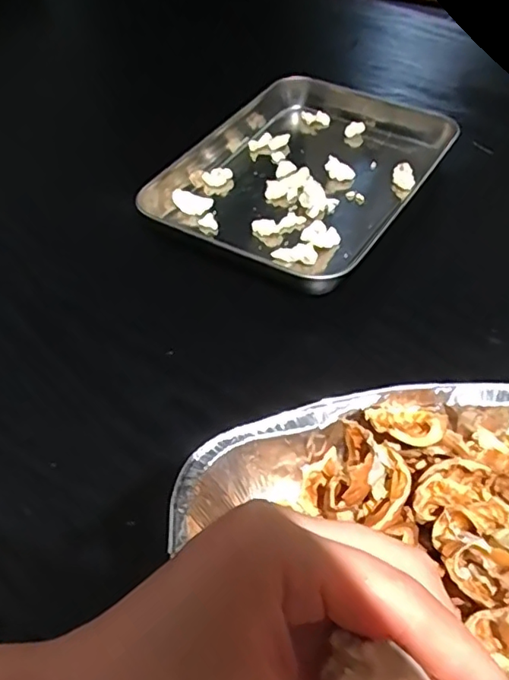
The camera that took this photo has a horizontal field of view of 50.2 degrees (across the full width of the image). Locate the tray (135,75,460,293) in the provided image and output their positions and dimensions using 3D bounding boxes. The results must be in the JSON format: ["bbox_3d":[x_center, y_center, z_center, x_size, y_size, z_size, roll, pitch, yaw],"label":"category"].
[{"bbox_3d":[0.048,-0.146,0.456,0.187,0.036,0.263,26,56,22],"label":"tray"}]

